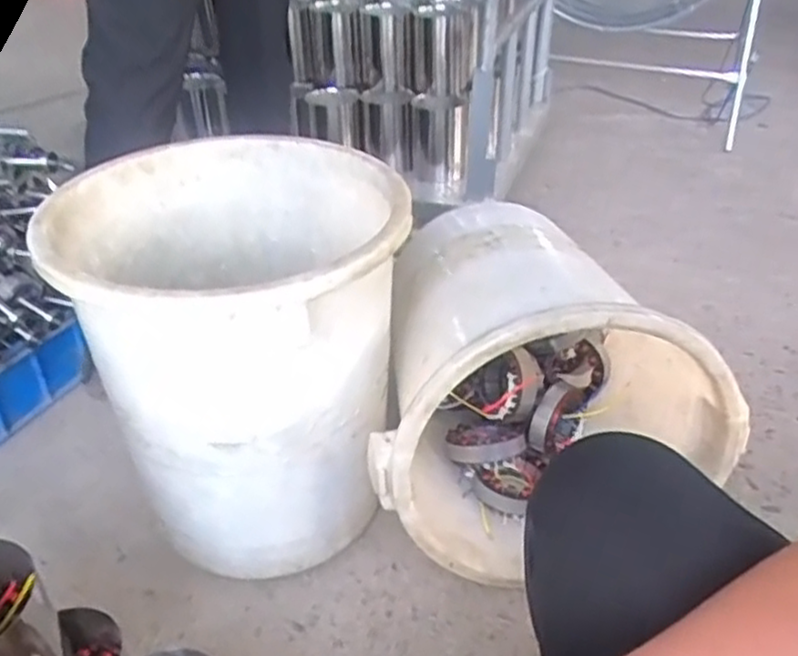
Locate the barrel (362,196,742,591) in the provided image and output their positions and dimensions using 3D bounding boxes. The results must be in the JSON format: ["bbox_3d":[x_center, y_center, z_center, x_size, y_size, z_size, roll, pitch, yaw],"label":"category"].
[{"bbox_3d":[0.147,0.029,1.064,0.423,0.411,0.515,-7,36,-9],"label":"barrel"}]

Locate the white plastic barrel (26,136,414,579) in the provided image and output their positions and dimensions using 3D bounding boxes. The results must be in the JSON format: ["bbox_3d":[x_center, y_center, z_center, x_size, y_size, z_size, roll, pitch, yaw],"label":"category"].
[{"bbox_3d":[-0.198,0.030,0.954,0.391,0.432,0.398,4,36,6],"label":"white plastic barrel"}]

